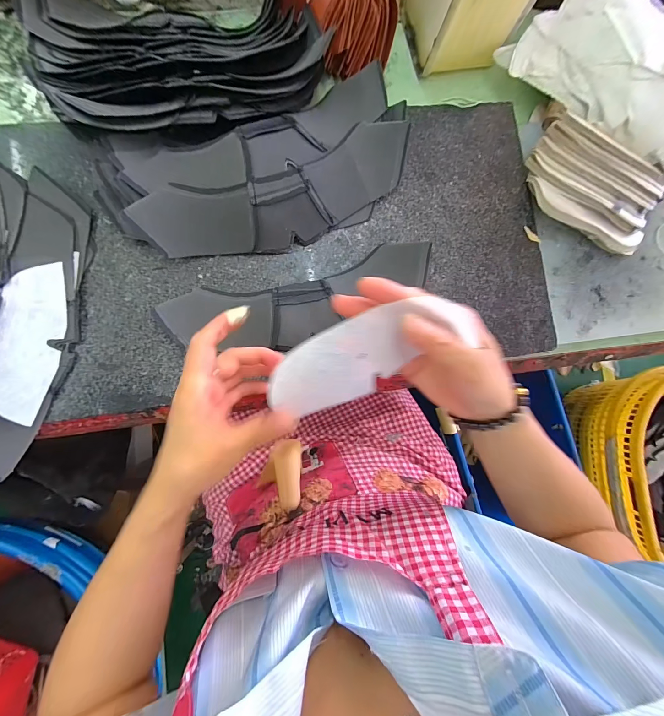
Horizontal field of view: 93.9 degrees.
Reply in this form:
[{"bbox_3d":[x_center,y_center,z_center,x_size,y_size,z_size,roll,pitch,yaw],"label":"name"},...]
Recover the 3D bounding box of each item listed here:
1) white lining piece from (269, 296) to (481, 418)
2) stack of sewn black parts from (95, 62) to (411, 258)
[{"bbox_3d":[0.023,-0.003,0.230,0.147,0.027,0.056,-27,93,10],"label":"white lining piece"},{"bbox_3d":[-0.072,-0.203,0.346,0.350,0.037,0.181,-21,87,-7],"label":"stack of sewn black parts"}]

